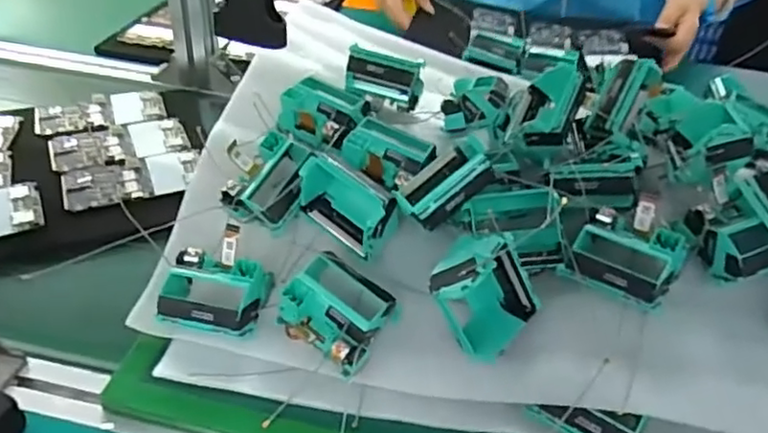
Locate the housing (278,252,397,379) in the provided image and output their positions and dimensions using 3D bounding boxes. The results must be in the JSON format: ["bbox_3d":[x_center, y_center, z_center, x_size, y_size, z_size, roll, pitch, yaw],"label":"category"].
[{"bbox_3d":[-0.031,0.064,0.437,0.067,0.040,0.062,26,63,19],"label":"housing"}]

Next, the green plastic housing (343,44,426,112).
[{"bbox_3d":[0.001,-0.123,0.582,0.070,0.056,0.025,4,37,-3],"label":"green plastic housing"}]

